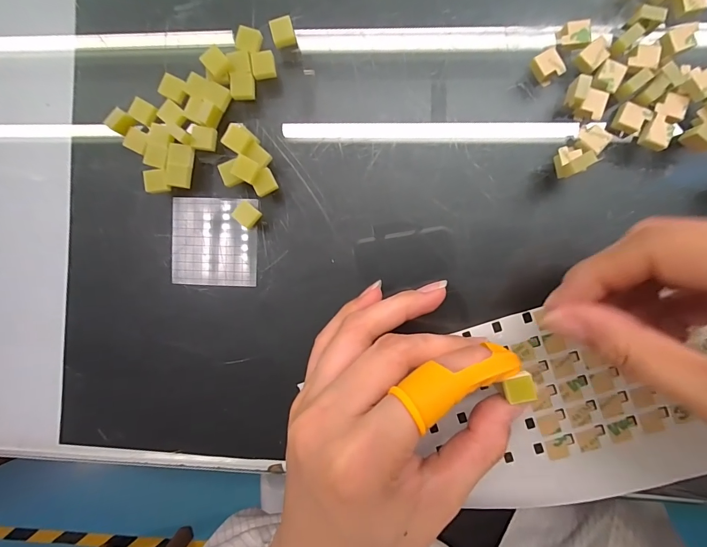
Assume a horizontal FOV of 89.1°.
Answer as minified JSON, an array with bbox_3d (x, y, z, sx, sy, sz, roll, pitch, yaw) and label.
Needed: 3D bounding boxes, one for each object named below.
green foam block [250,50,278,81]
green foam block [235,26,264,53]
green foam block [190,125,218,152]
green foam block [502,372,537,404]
[{"bbox_3d":[-0.043,-0.100,0.172,0.010,0.004,0.012,-11,90,4],"label":"green foam block"},{"bbox_3d":[-0.050,-0.111,0.172,0.010,0.005,0.011,19,92,4],"label":"green foam block"},{"bbox_3d":[-0.072,-0.066,0.174,0.011,0.004,0.011,8,92,4],"label":"green foam block"},{"bbox_3d":[0.065,0.045,0.140,0.011,0.004,0.010,-12,92,2],"label":"green foam block"}]

